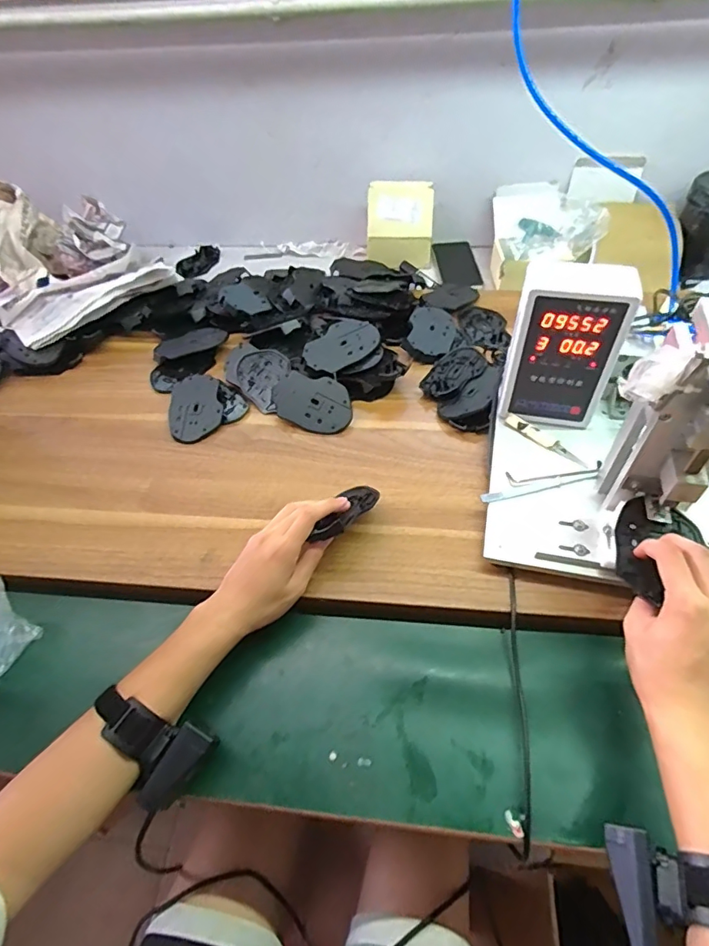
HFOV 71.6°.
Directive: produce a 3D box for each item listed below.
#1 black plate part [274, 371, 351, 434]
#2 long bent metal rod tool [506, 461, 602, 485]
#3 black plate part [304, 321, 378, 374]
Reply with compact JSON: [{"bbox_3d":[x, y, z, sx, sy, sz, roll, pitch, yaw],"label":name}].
[{"bbox_3d":[-0.057,-0.094,0.664,0.106,0.010,0.072,14,90,11],"label":"black plate part"},{"bbox_3d":[0.227,0.001,0.556,0.105,0.004,0.020,-7,49,4],"label":"long bent metal rod tool"},{"bbox_3d":[-0.016,-0.181,0.698,0.071,0.007,0.109,42,73,16],"label":"black plate part"}]

